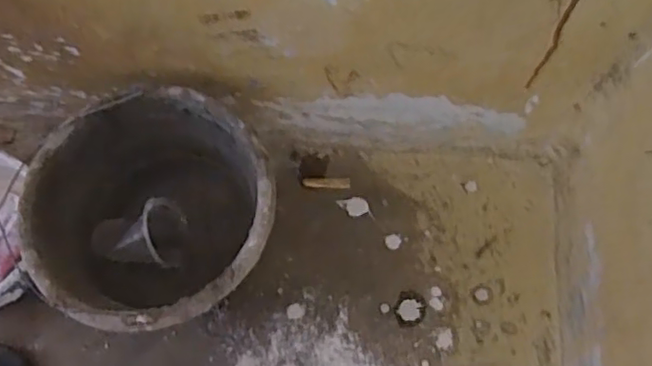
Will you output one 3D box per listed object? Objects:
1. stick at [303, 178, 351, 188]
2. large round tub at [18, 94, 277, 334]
[{"bbox_3d":[0.001,0.002,0.797,0.059,0.013,0.013,1,69,1],"label":"stick"},{"bbox_3d":[-0.175,0.049,0.689,0.236,0.177,0.236,0,69,1],"label":"large round tub"}]

